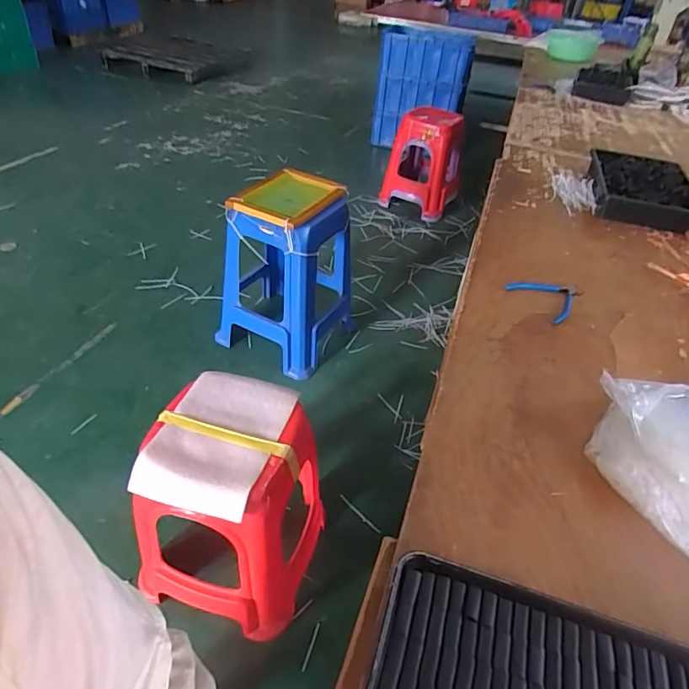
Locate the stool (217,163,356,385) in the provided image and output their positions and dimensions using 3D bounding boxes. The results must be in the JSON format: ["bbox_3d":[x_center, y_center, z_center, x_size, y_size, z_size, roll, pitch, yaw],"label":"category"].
[{"bbox_3d":[-0.204,-0.260,1.803,0.393,0.594,0.431,19,42,14],"label":"stool"}]

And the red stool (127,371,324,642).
[{"bbox_3d":[-0.230,0.345,1.096,0.335,0.430,0.342,10,40,5],"label":"red stool"}]

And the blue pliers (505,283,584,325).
[{"bbox_3d":[0.390,-0.092,0.933,0.123,0.012,0.127,-16,45,-24],"label":"blue pliers"}]

